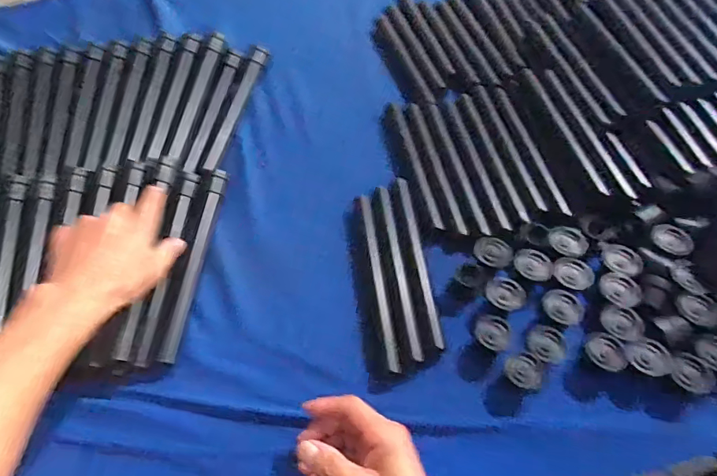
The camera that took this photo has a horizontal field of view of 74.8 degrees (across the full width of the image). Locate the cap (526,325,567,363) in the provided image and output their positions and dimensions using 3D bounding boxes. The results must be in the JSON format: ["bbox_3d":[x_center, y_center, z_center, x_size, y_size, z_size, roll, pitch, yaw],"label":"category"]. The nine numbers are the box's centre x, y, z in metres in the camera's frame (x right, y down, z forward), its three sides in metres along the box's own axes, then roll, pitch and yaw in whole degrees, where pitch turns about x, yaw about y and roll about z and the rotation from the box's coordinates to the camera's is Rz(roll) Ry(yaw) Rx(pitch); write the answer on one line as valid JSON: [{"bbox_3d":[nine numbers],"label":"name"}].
[{"bbox_3d":[0.188,0.106,0.468,0.036,0.021,0.037,-1,59,2],"label":"cap"}]

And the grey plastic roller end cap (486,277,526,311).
[{"bbox_3d":[0.154,0.057,0.490,0.035,0.015,0.041,-17,59,-7],"label":"grey plastic roller end cap"}]

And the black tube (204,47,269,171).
[{"bbox_3d":[-0.172,-0.190,0.668,0.026,0.018,0.235,8,59,8],"label":"black tube"}]

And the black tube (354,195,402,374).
[{"bbox_3d":[0.016,0.047,0.531,0.027,0.027,0.212,-8,59,-2],"label":"black tube"}]

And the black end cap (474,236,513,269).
[{"bbox_3d":[0.151,0.015,0.523,0.036,0.014,0.045,-28,62,-14],"label":"black end cap"}]

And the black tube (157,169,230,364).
[{"bbox_3d":[-0.190,0.023,0.548,0.019,0.015,0.247,4,59,5],"label":"black tube"}]

